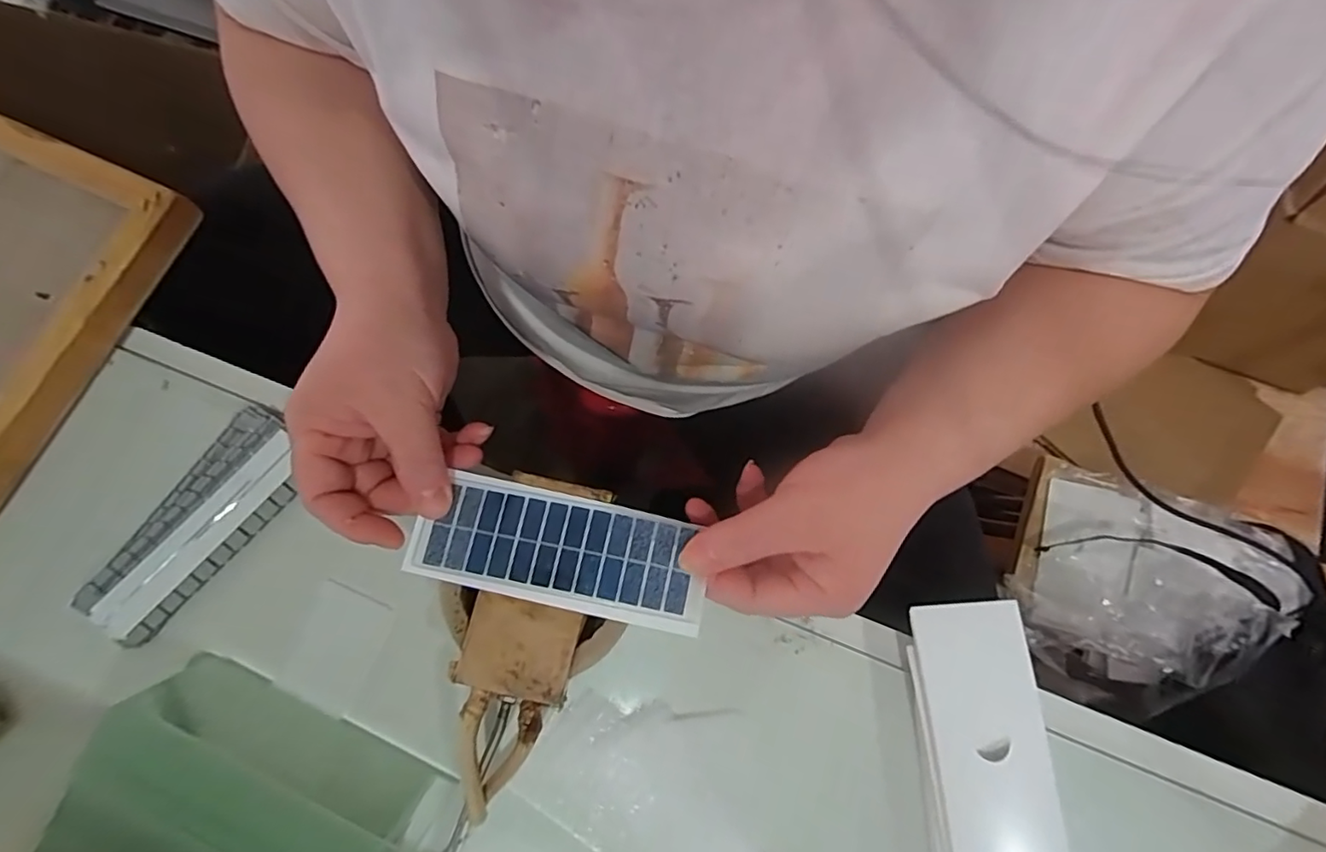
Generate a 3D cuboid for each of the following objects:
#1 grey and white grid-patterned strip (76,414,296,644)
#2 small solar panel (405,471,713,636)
[{"bbox_3d":[-0.251,0.054,0.312,0.049,0.010,0.131,34,80,7],"label":"grey and white grid-patterned strip"},{"bbox_3d":[-0.050,0.059,0.277,0.138,0.004,0.051,11,76,5],"label":"small solar panel"}]

